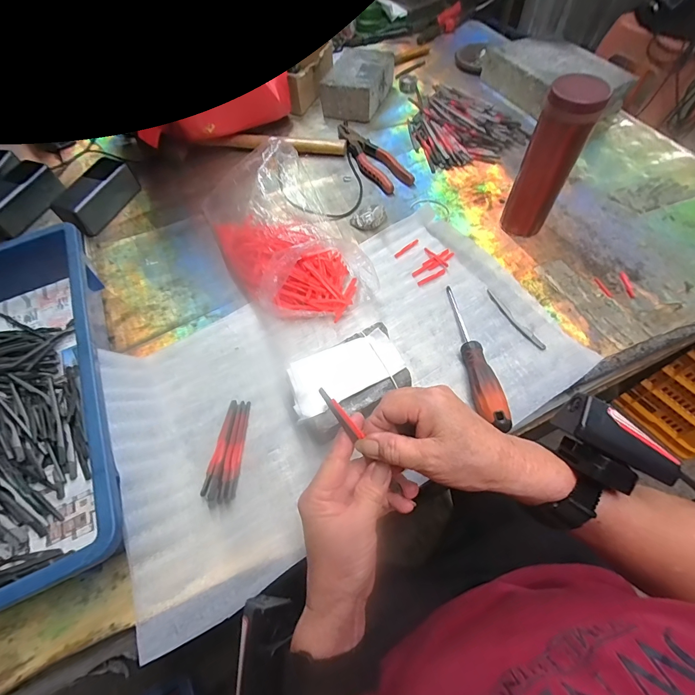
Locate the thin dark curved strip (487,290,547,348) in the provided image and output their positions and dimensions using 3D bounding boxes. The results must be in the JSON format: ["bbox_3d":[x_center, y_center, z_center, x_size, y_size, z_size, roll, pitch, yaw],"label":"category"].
[{"bbox_3d":[0.209,-0.037,0.460,0.011,0.004,0.102,-28,62,-14],"label":"thin dark curved strip"}]

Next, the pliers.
[{"bbox_3d":[0.033,-0.338,0.643,0.058,0.018,0.203,-31,63,-16],"label":"pliers"}]

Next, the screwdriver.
[{"bbox_3d":[0.144,0.002,0.425,0.027,0.030,0.198,-6,59,-1],"label":"screwdriver"}]

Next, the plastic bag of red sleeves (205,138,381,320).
[{"bbox_3d":[-0.093,-0.160,0.503,0.165,0.084,0.284,-23,60,-11],"label":"plastic bag of red sleeves"}]

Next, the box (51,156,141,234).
[{"bbox_3d":[-0.402,-0.243,0.591,0.058,0.049,0.135,17,61,12],"label":"box"}]

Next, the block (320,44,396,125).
[{"bbox_3d":[0.021,-0.524,0.727,0.107,0.067,0.159,18,61,13],"label":"block"}]

